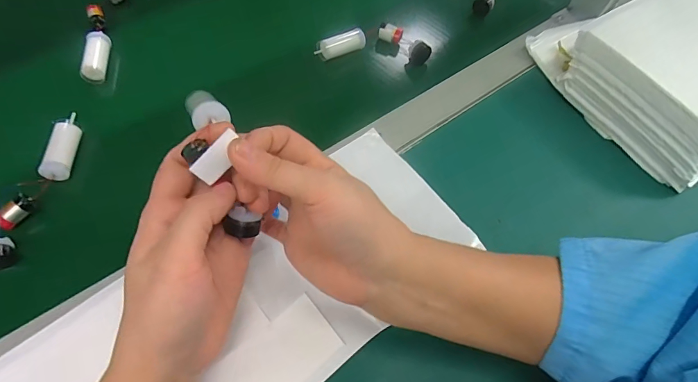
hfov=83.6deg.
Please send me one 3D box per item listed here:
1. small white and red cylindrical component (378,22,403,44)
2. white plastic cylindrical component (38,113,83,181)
[{"bbox_3d":[0.046,-0.177,0.439,0.028,0.014,0.016,9,56,1],"label":"small white and red cylindrical component"},{"bbox_3d":[-0.249,-0.040,0.341,0.019,0.019,0.064,1,57,-5],"label":"white plastic cylindrical component"}]

